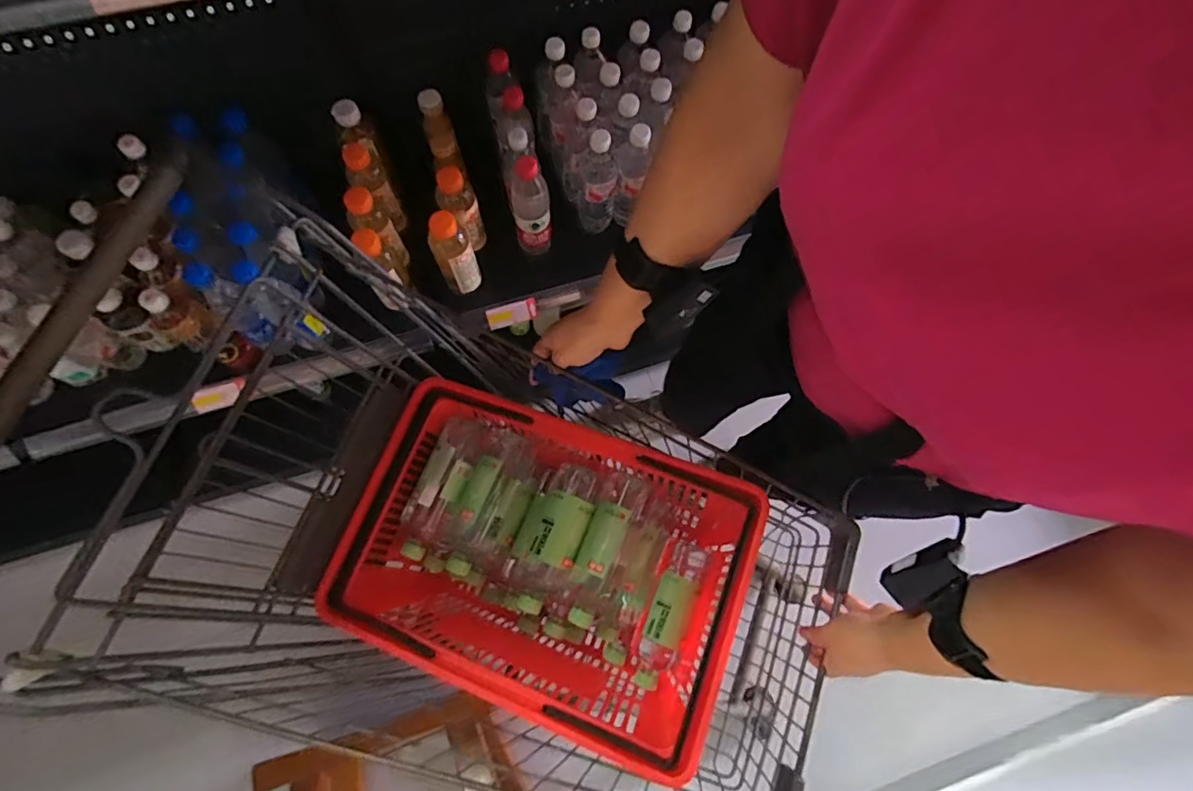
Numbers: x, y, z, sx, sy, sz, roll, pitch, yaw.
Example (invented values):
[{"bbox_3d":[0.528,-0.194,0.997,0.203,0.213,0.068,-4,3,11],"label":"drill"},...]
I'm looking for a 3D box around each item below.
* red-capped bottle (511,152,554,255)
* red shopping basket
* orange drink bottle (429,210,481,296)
[{"bbox_3d":[-0.114,-0.334,0.946,0.064,0.219,0.066,-4,74,-3],"label":"red-capped bottle"},{"bbox_3d":[-0.074,0.215,0.741,0.479,0.248,0.329,21,74,5],"label":"red shopping basket"},{"bbox_3d":[-0.236,-0.239,0.911,0.066,0.165,0.058,-24,76,-8],"label":"orange drink bottle"}]

